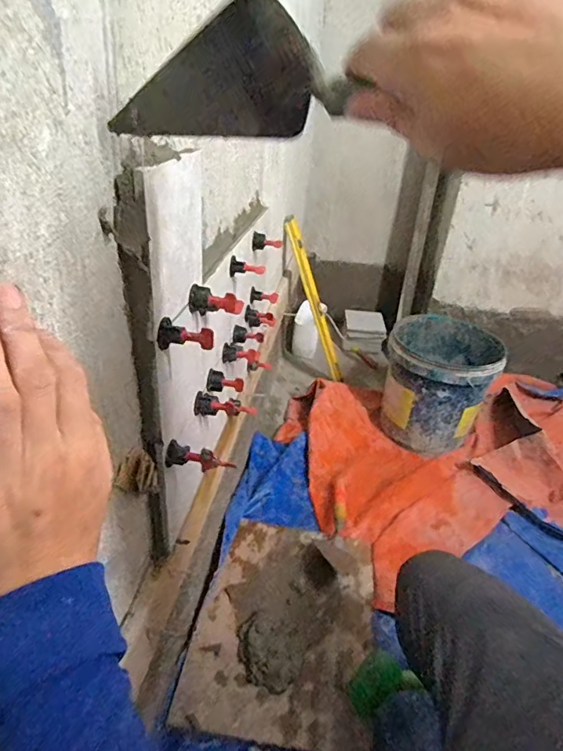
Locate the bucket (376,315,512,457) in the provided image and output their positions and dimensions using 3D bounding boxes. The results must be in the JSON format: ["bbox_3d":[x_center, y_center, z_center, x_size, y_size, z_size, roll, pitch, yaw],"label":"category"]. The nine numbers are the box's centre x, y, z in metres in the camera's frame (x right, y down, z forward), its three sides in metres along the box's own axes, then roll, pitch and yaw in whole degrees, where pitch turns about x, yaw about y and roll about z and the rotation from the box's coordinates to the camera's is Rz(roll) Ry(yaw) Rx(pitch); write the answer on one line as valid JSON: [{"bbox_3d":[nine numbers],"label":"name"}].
[{"bbox_3d":[0.453,0.036,1.411,0.281,0.319,0.276,4,32,-2],"label":"bucket"}]

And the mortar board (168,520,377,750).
[{"bbox_3d":[0.013,0.464,0.911,0.318,0.031,0.418,8,32,4],"label":"mortar board"}]

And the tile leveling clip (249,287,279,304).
[{"bbox_3d":[-0.032,-0.147,0.883,0.052,0.028,0.029,5,32,-2],"label":"tile leveling clip"}]

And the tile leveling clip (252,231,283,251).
[{"bbox_3d":[-0.024,-0.234,0.833,0.052,0.028,0.034,3,32,-4],"label":"tile leveling clip"}]

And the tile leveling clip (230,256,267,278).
[{"bbox_3d":[-0.049,-0.161,0.705,0.051,0.024,0.029,6,32,0],"label":"tile leveling clip"}]

